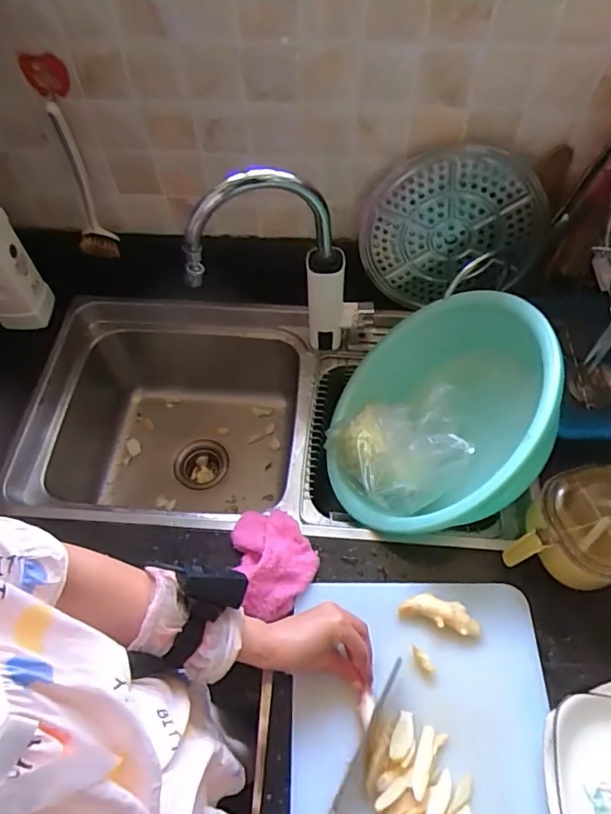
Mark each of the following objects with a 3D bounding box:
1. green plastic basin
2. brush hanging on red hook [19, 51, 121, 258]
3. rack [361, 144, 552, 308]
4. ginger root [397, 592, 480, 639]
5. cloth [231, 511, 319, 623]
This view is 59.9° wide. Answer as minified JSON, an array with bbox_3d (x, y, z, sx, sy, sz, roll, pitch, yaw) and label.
[{"bbox_3d":[0.184,0.008,0.783,0.386,0.136,0.363,-32,41,33],"label":"green plastic basin"},{"bbox_3d":[-0.341,-0.350,0.785,0.063,0.290,0.053,6,58,6],"label":"brush hanging on red hook"},{"bbox_3d":[0.223,-0.259,0.822,0.271,0.239,0.044,7,58,6],"label":"rack"},{"bbox_3d":[0.166,0.255,0.656,0.095,0.026,0.035,14,59,11],"label":"ginger root"},{"bbox_3d":[-0.044,0.193,0.696,0.105,0.053,0.145,-20,59,-11],"label":"cloth"}]

